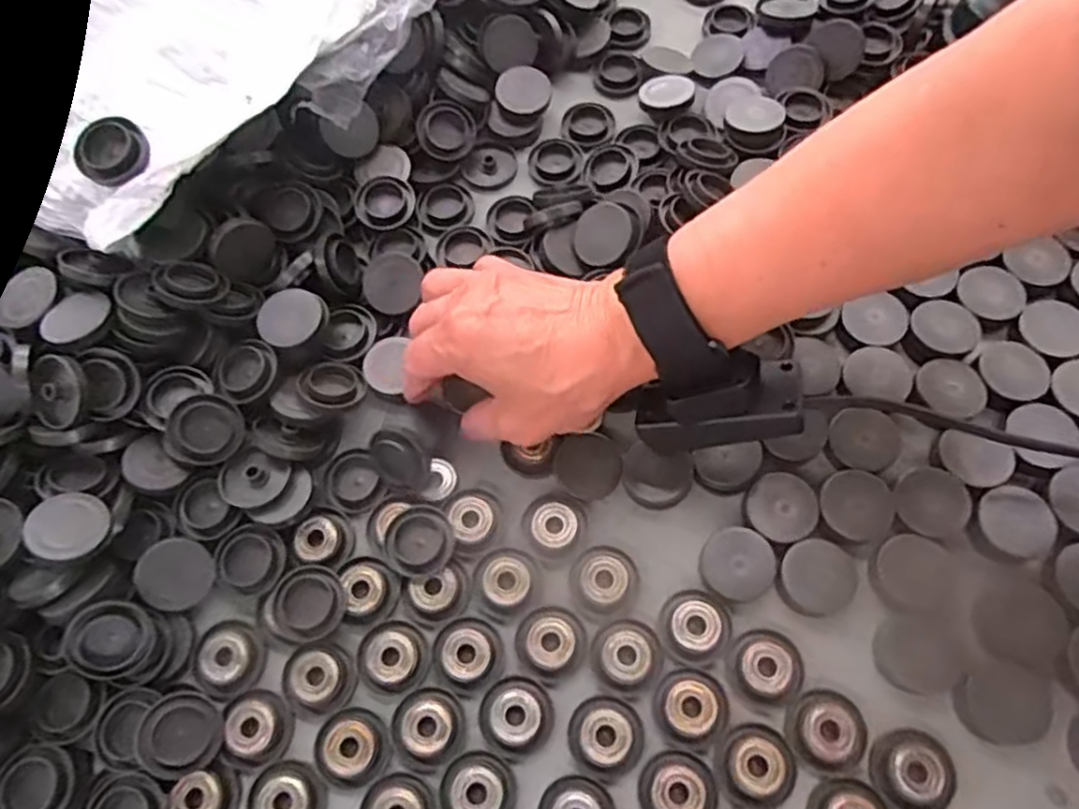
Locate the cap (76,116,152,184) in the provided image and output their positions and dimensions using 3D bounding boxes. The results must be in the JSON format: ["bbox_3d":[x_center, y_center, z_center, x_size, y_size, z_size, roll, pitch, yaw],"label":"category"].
[{"bbox_3d":[-0.198,-0.119,0.344,0.031,0.009,0.031,2,77,-10],"label":"cap"}]

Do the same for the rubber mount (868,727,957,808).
[{"bbox_3d":[0.154,0.151,0.305,0.030,0.012,0.031,26,70,13],"label":"rubber mount"}]

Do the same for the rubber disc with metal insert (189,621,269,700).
[{"bbox_3d":[-0.142,0.116,0.337,0.033,0.007,0.032,-1,67,2],"label":"rubber disc with metal insert"}]

